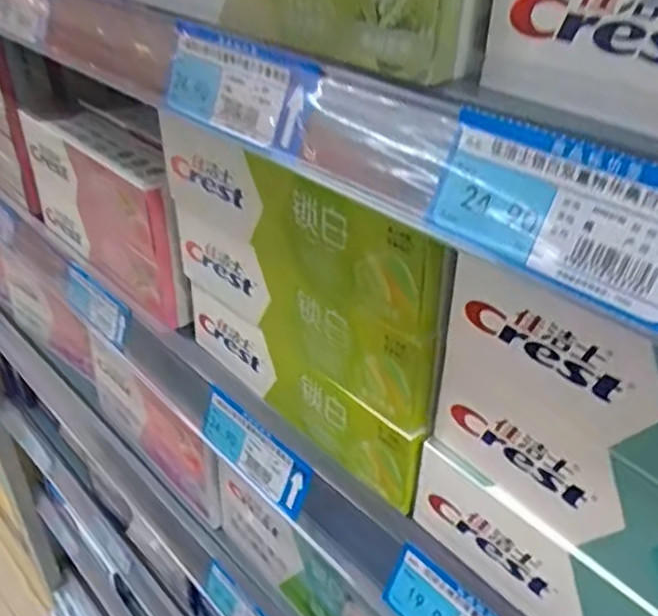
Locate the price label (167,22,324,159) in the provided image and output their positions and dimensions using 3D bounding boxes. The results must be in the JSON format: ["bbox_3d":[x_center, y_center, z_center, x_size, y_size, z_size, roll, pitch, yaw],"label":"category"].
[{"bbox_3d":[-0.040,-0.095,0.296,0.097,0.040,0.007,30,23,37],"label":"price label"}]

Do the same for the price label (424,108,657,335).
[{"bbox_3d":[0.072,-0.025,0.194,0.097,0.040,0.004,33,22,36],"label":"price label"}]

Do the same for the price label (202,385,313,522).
[{"bbox_3d":[-0.048,0.092,0.434,0.007,0.037,0.096,2,24,-48],"label":"price label"}]

